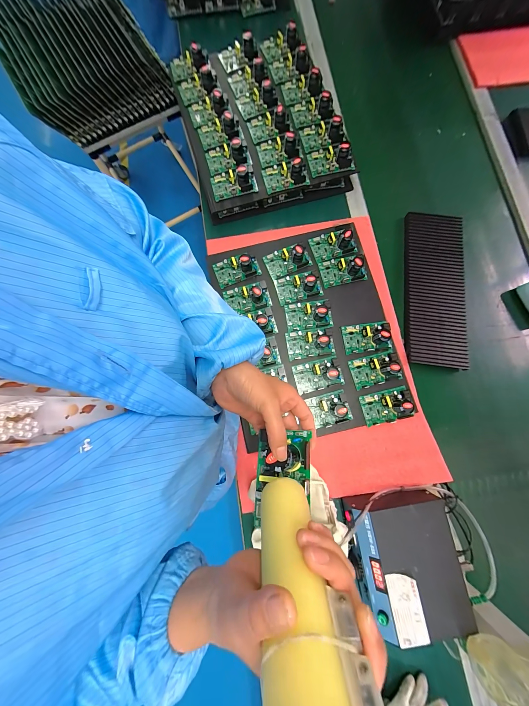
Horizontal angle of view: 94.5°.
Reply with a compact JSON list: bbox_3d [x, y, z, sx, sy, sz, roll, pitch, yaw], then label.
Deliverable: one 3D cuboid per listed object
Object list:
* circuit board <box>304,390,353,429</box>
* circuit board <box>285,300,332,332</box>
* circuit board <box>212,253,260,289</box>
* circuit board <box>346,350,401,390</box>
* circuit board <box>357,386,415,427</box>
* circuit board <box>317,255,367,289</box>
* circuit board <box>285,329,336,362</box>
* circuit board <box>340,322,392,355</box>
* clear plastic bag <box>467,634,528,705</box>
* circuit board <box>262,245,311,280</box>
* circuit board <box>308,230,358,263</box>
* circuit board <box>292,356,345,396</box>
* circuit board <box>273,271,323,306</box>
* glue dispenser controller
[{"bbox_3d":[0.148,0.125,0.541,0.087,0.043,0.071,-15,77,-2],"label":"circuit board"},{"bbox_3d":[0.106,-0.093,0.580,0.108,0.042,0.071,-7,77,0],"label":"circuit board"},{"bbox_3d":[-0.070,-0.215,0.608,0.112,0.050,0.062,-19,78,-3],"label":"circuit board"},{"bbox_3d":[0.255,0.036,0.555,0.105,0.045,0.070,-14,77,-1],"label":"circuit board"},{"bbox_3d":[0.278,0.117,0.539,0.110,0.047,0.072,-13,77,-1],"label":"circuit board"},{"bbox_3d":[0.197,-0.211,0.601,0.108,0.044,0.075,-11,77,-1],"label":"circuit board"},{"bbox_3d":[0.109,-0.025,0.567,0.113,0.039,0.074,-3,77,1],"label":"circuit board"},{"bbox_3d":[0.245,-0.039,0.570,0.112,0.049,0.073,-3,77,1],"label":"circuit board"},{"bbox_3d":[0.359,0.479,0.352,0.070,0.096,0.065,-33,79,-6],"label":"clear plastic bag"},{"bbox_3d":[0.060,-0.238,0.606,0.112,0.041,0.067,-22,78,-3],"label":"circuit board"},{"bbox_3d":[0.178,-0.279,0.616,0.109,0.045,0.074,-16,78,-2],"label":"circuit board"},{"bbox_3d":[0.124,0.048,0.555,0.106,0.044,0.067,-13,77,-1],"label":"circuit board"},{"bbox_3d":[0.085,-0.168,0.592,0.111,0.041,0.075,-12,77,-1],"label":"circuit board"},{"bbox_3d":[0.256,0.383,0.461,0.179,0.088,0.216,-16,78,-2],"label":"glue dispenser controller"}]

